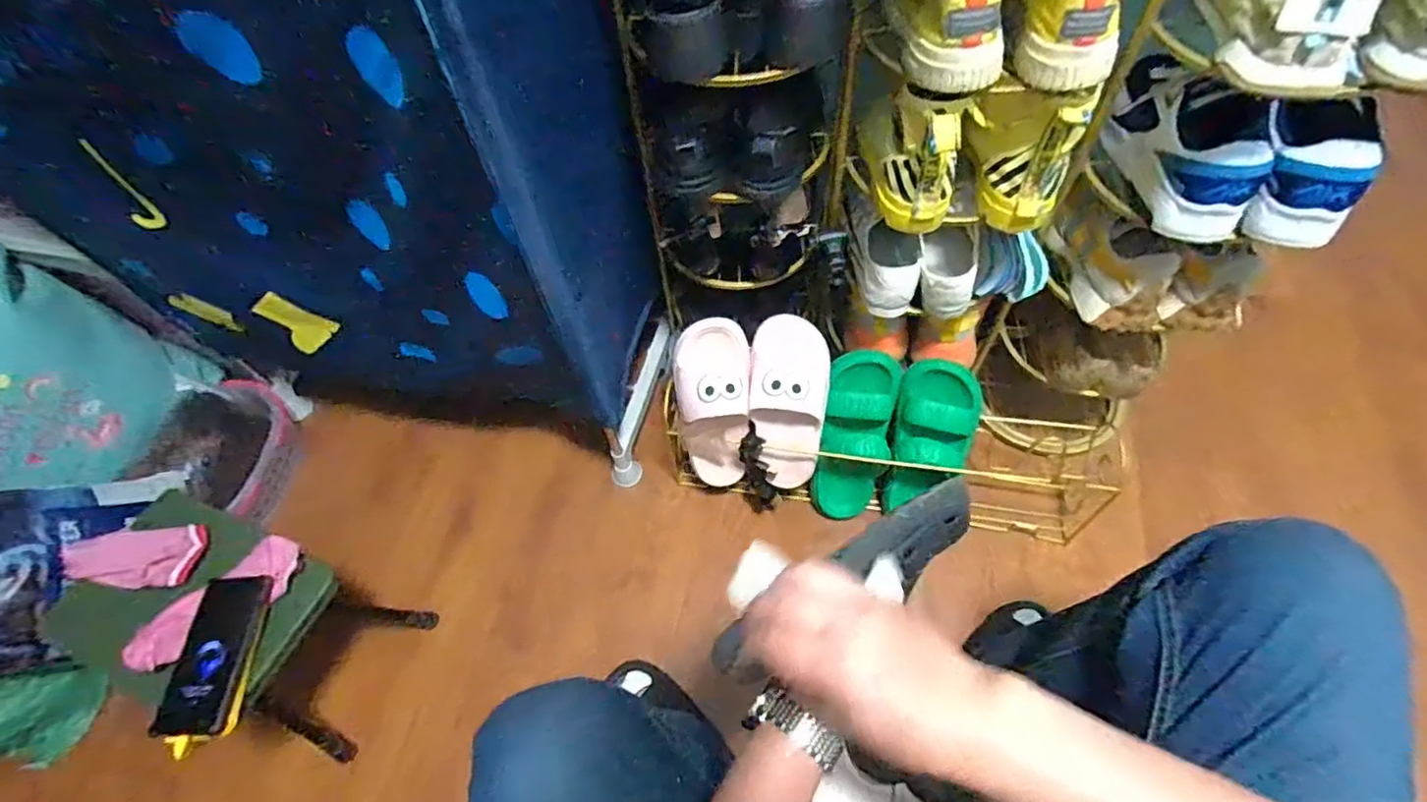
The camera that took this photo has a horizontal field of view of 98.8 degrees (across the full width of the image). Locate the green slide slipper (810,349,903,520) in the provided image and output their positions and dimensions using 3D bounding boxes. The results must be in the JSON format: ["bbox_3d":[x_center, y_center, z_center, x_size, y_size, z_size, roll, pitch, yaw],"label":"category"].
[{"bbox_3d":[0.213,0.062,0.925,0.102,0.269,0.075,11,21,11],"label":"green slide slipper"}]

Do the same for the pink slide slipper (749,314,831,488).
[{"bbox_3d":[0.114,0.008,0.904,0.113,0.253,0.077,-2,15,3],"label":"pink slide slipper"}]

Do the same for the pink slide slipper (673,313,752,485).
[{"bbox_3d":[0.001,0.018,0.924,0.110,0.271,0.072,-2,25,3],"label":"pink slide slipper"}]

